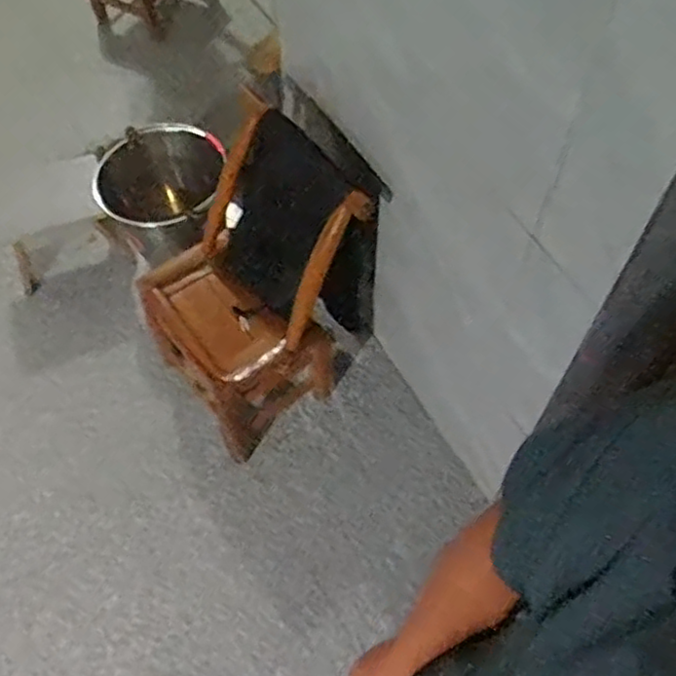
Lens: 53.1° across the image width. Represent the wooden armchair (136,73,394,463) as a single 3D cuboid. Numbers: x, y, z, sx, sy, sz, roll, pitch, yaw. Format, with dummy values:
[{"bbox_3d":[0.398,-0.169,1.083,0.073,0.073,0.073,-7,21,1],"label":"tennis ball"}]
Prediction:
[{"bbox_3d":[-0.165,-0.126,1.488,0.469,0.598,0.395,-35,66,-19],"label":"wooden armchair"}]

